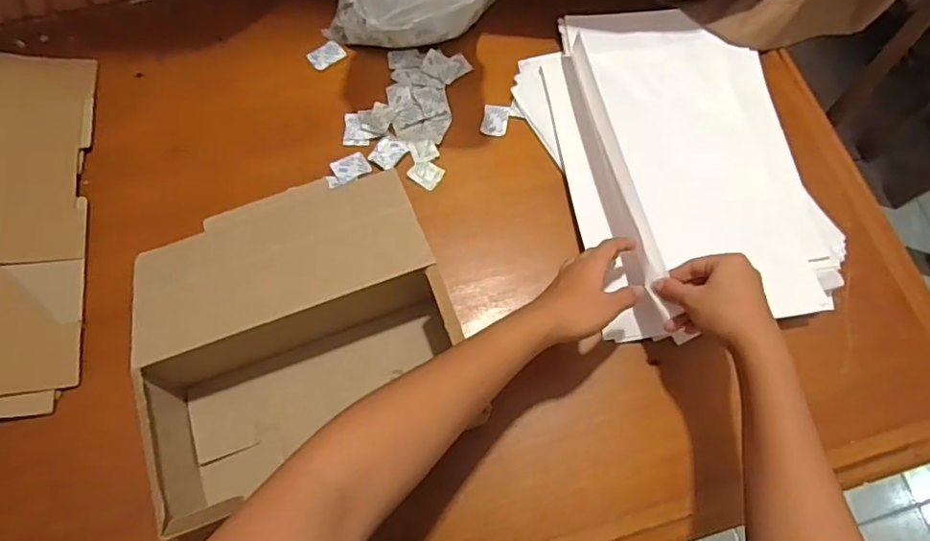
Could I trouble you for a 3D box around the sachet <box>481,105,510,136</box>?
[{"bbox_3d":[0.036,-0.175,0.666,0.029,0.004,0.039,9,69,2],"label":"sachet"}]

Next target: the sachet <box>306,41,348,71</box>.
[{"bbox_3d":[-0.168,-0.261,0.699,0.040,0.004,0.034,-37,74,-14],"label":"sachet"}]

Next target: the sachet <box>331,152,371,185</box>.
[{"bbox_3d":[-0.127,-0.115,0.641,0.039,0.005,0.031,-28,72,-11],"label":"sachet"}]

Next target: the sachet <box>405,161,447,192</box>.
[{"bbox_3d":[-0.043,-0.108,0.641,0.033,0.008,0.030,31,71,10],"label":"sachet"}]

